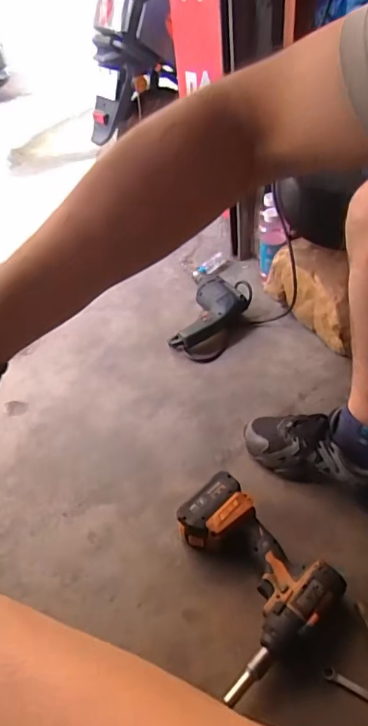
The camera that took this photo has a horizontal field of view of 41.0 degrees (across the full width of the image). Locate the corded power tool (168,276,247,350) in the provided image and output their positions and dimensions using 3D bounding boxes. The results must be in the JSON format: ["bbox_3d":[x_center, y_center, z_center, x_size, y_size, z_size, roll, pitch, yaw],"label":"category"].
[{"bbox_3d":[0.061,-0.109,1.102,0.111,0.056,0.206,16,49,22],"label":"corded power tool"}]

